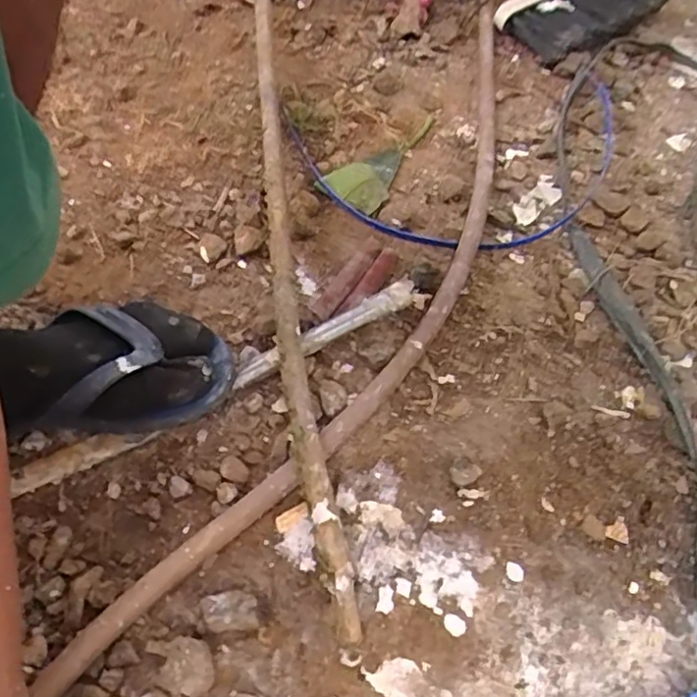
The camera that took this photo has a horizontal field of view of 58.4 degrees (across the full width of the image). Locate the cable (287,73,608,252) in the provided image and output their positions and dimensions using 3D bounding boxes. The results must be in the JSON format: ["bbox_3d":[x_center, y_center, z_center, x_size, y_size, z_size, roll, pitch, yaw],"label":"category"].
[{"bbox_3d":[0.124,-0.191,0.644,0.364,0.028,0.201,-7,56,-4],"label":"cable"}]

